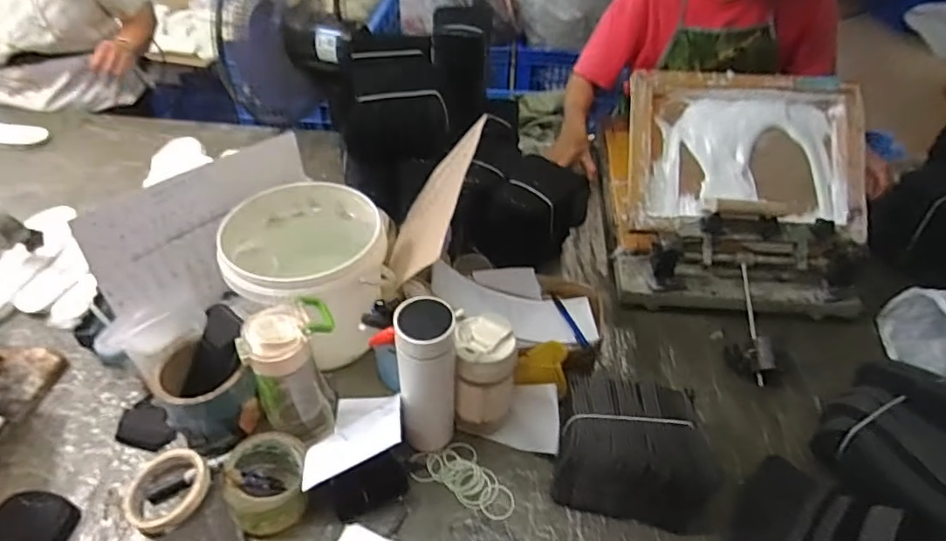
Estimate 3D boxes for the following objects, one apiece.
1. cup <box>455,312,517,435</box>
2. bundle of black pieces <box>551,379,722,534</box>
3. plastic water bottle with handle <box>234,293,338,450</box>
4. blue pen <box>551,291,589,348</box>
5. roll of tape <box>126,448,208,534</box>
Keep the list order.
[{"bbox_3d":[0.016,0.135,0.712,0.073,0.158,0.080,0,43,0],"label":"cup"},{"bbox_3d":[0.193,0.212,0.676,0.166,0.100,0.140,9,43,9],"label":"bundle of black pieces"},{"bbox_3d":[-0.205,0.130,0.668,0.101,0.212,0.061,-30,51,-29],"label":"plastic water bottle with handle"},{"bbox_3d":[0.137,0.069,0.805,0.016,0.015,0.120,-8,31,-10],"label":"blue pen"},{"bbox_3d":[-0.362,0.257,0.663,0.093,0.025,0.091,1,44,-1],"label":"roll of tape"}]

